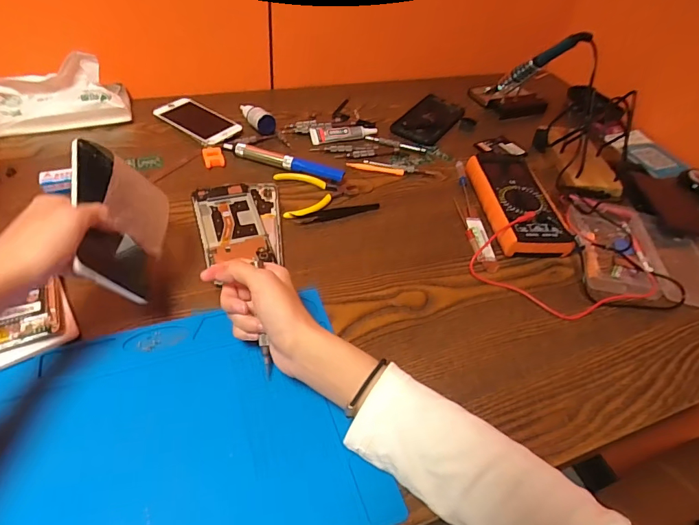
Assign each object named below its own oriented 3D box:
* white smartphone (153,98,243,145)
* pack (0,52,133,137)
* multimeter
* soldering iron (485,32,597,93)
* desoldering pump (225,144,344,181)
[{"bbox_3d":[-0.228,-0.214,0.659,0.134,0.011,0.066,33,51,22],"label":"white smartphone"},{"bbox_3d":[-0.409,-0.233,0.611,0.176,0.079,0.066,-19,52,-23],"label":"pack"},{"bbox_3d":[0.219,-0.080,0.574,0.086,0.038,0.178,-1,47,-8],"label":"multimeter"},{"bbox_3d":[0.285,-0.308,0.699,0.022,0.030,0.251,-8,4,-15],"label":"soldering iron"},{"bbox_3d":[-0.092,-0.141,0.601,0.174,0.016,0.026,14,47,5],"label":"desoldering pump"}]

